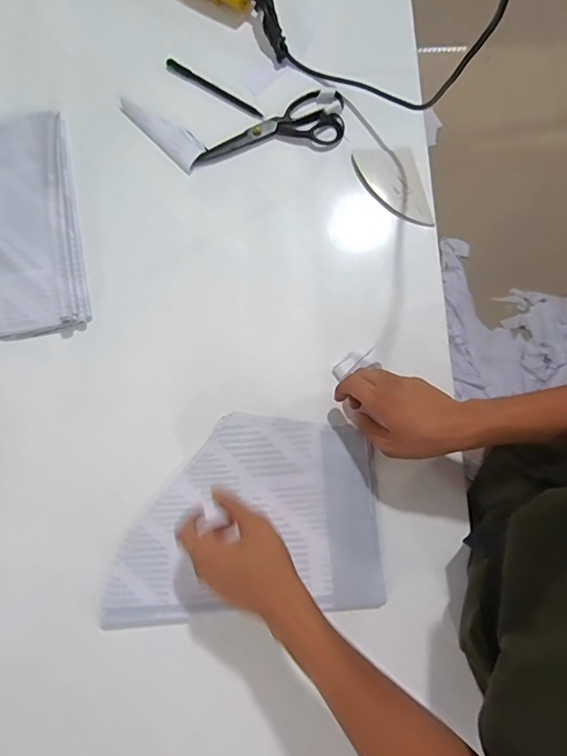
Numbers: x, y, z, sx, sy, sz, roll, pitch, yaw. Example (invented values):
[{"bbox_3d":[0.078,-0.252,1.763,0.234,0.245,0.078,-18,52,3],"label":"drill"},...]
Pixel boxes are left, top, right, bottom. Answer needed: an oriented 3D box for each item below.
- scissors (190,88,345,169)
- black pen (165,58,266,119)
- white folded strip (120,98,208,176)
[{"bbox_3d":[-0.015,-0.325,0.652,0.213,0.011,0.076,-23,80,-3],"label":"scissors"},{"bbox_3d":[-0.096,-0.400,0.670,0.160,0.011,0.013,32,81,5],"label":"black pen"},{"bbox_3d":[-0.161,-0.336,0.655,0.046,0.008,0.139,-43,82,-7],"label":"white folded strip"}]

